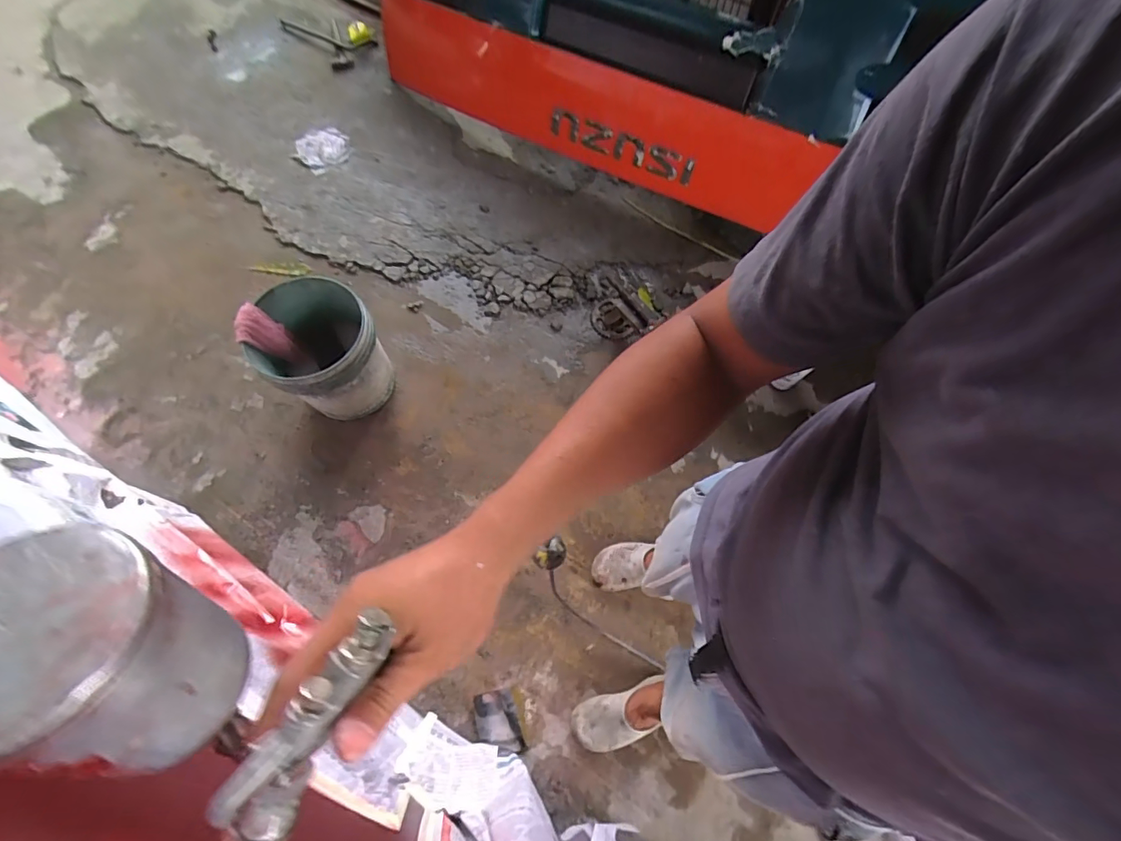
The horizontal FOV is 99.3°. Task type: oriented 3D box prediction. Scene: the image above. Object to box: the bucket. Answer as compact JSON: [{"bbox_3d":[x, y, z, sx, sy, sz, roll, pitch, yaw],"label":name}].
[{"bbox_3d":[-0.628,-0.172,1.309,0.283,0.305,0.273,0,70,-1],"label":"bucket"}]

